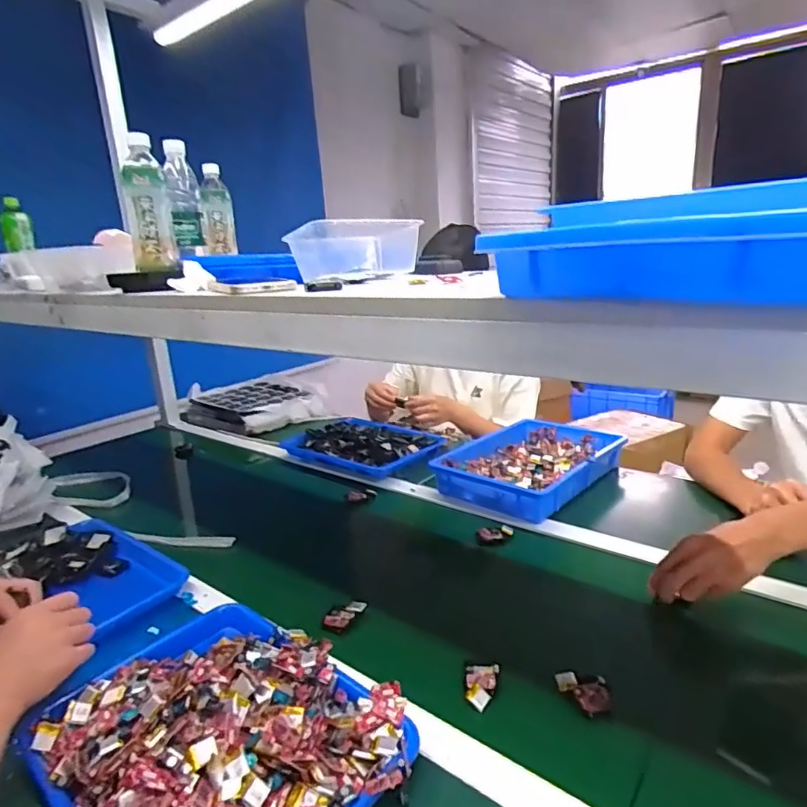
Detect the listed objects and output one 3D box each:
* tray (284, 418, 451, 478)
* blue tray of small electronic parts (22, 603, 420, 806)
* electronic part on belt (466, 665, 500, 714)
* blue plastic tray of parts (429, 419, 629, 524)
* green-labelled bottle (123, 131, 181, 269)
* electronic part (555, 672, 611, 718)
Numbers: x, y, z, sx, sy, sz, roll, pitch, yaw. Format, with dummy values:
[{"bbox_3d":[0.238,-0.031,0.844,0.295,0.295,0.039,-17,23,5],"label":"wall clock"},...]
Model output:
[{"bbox_3d":[-0.101,0.088,1.286,0.345,0.040,0.250,10,21,40],"label":"tray"},{"bbox_3d":[-0.176,0.296,0.513,0.344,0.075,0.259,11,22,42],"label":"blue tray of small electronic parts"},{"bbox_3d":[0.081,0.301,0.585,0.036,0.016,0.056,3,17,23],"label":"electronic part on belt"},{"bbox_3d":[0.259,0.121,1.111,0.271,0.061,0.373,11,22,42],"label":"blue plastic tray of parts"},{"bbox_3d":[-0.387,-0.297,0.823,0.064,0.183,0.067,-11,17,-23],"label":"green-labelled bottle"},{"bbox_3d":[0.184,0.299,0.560,0.051,0.023,0.035,1,17,16],"label":"electronic part"}]

